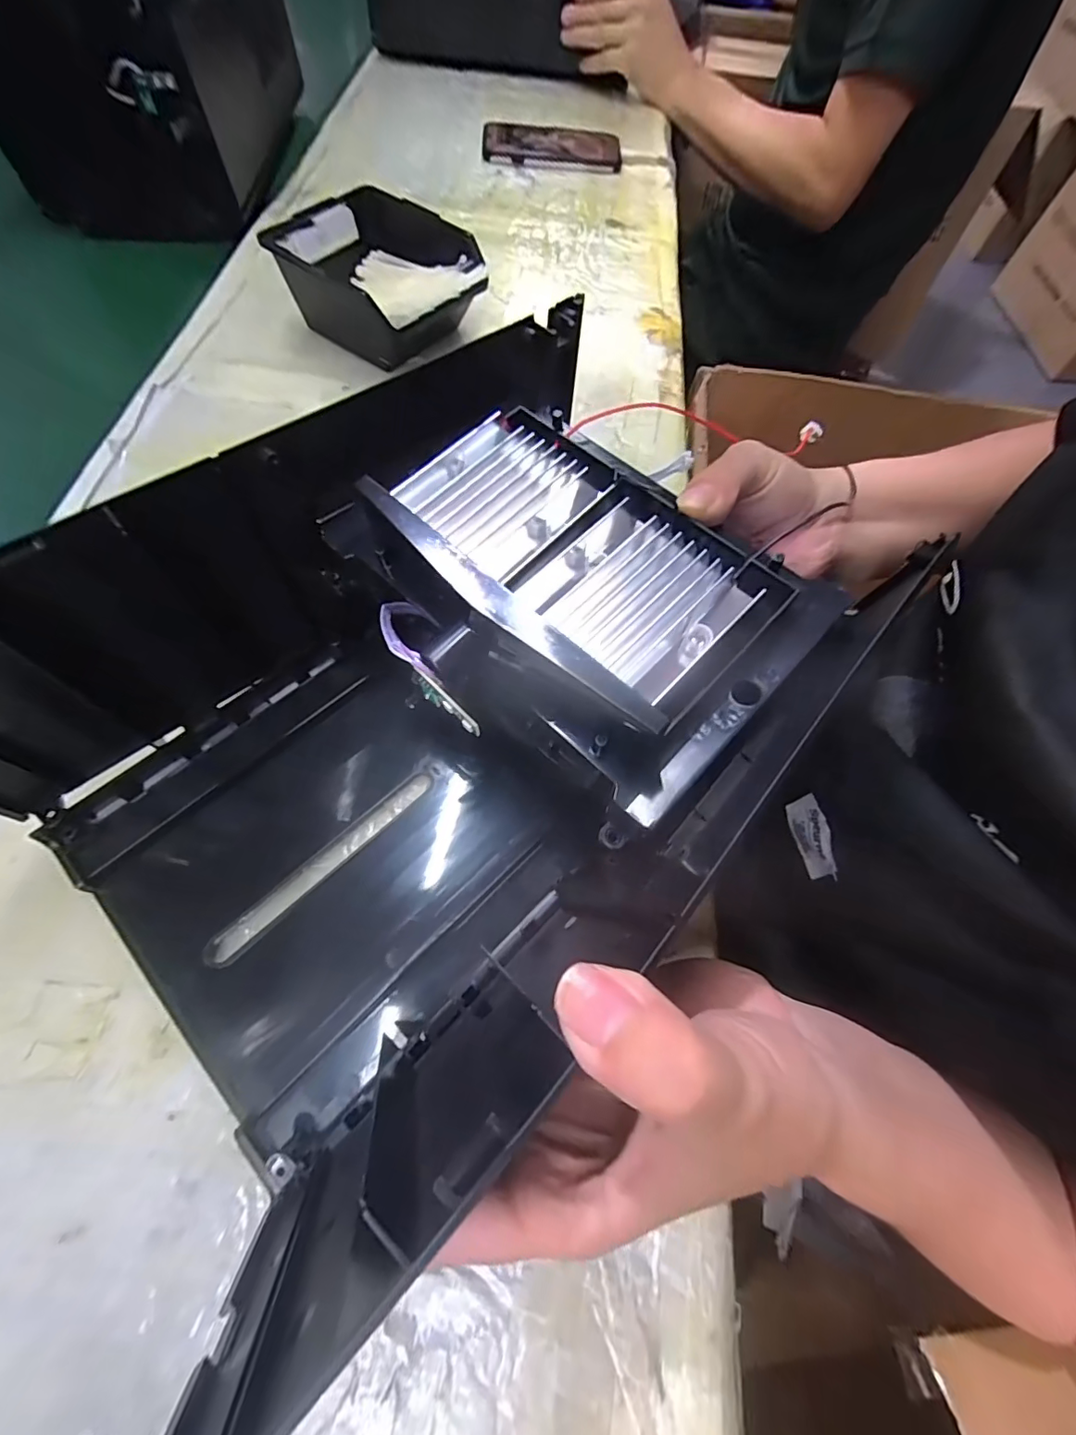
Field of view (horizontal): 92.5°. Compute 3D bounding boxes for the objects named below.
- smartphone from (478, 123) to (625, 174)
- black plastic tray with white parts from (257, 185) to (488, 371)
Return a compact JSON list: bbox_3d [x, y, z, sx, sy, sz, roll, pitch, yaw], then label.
[{"bbox_3d":[0.017,-0.679,0.614,0.161,0.017,0.076,0,64,-3],"label":"smartphone"},{"bbox_3d":[-0.124,-0.350,0.419,0.143,0.061,0.121,36,68,13],"label":"black plastic tray with white parts"}]

